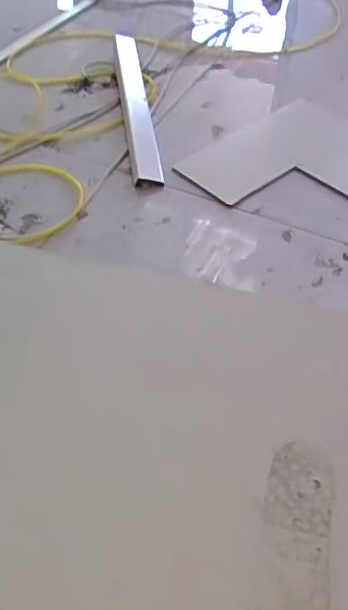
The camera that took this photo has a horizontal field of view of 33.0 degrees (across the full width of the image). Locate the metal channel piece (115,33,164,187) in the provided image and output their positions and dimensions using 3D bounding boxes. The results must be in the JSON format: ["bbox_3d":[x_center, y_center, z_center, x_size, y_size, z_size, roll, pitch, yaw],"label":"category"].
[{"bbox_3d":[-0.101,-0.526,1.509,0.073,0.028,0.660,-6,50,-7],"label":"metal channel piece"}]

